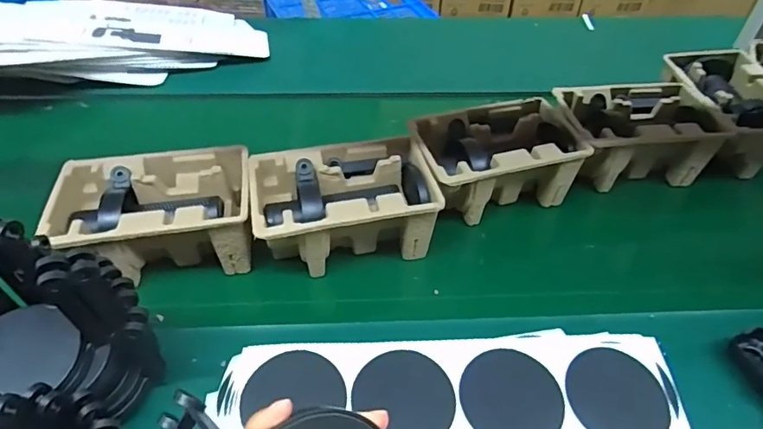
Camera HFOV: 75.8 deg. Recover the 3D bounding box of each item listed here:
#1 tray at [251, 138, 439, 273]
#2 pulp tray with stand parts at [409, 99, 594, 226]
[{"bbox_3d":[-0.051,0.000,0.643,0.214,0.120,0.139,-9,45,-12],"label":"tray"},{"bbox_3d":[0.156,-0.065,0.717,0.224,0.126,0.143,-11,46,-15],"label":"pulp tray with stand parts"}]

